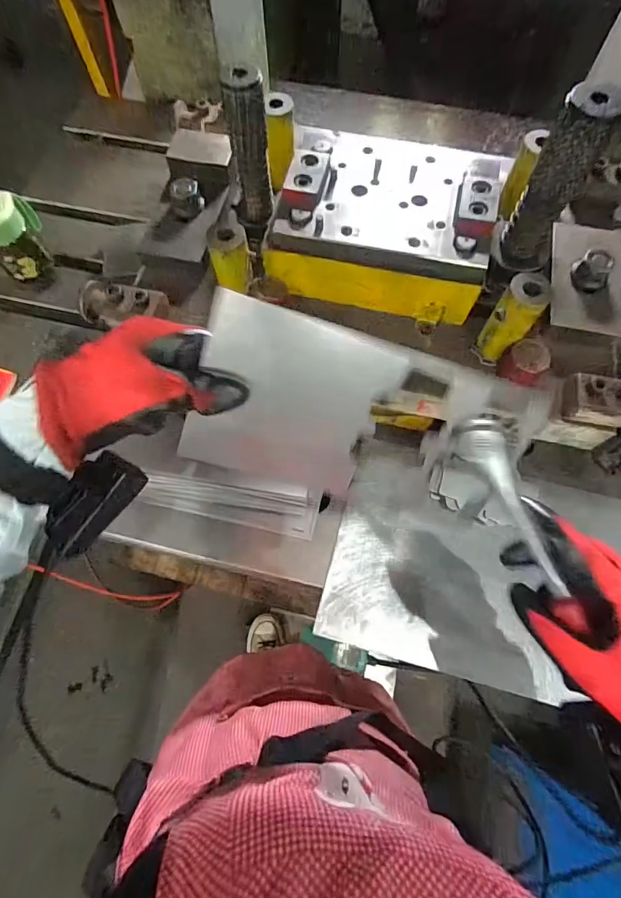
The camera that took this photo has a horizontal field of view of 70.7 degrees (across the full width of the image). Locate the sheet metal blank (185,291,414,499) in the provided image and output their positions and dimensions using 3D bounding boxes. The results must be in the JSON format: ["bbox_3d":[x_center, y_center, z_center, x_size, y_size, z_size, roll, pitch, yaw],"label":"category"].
[{"bbox_3d":[-0.014,-0.030,0.302,0.127,0.009,0.116,15,112,-19],"label":"sheet metal blank"}]

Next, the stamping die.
[{"bbox_3d":[0.082,-0.253,0.492,0.231,0.088,0.182,12,69,5],"label":"stamping die"}]

